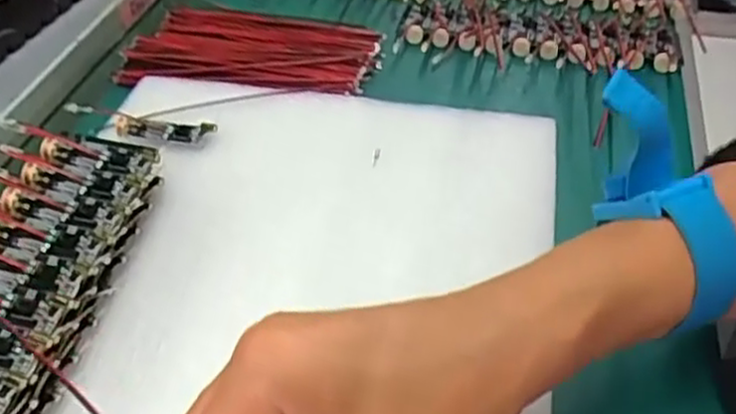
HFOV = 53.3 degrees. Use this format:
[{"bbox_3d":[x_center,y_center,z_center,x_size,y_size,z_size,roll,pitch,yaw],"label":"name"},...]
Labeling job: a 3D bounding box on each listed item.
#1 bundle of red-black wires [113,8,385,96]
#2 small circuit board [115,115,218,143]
[{"bbox_3d":[-0.065,-0.090,0.421,0.136,0.008,0.085,6,43,9],"label":"bundle of red-black wires"},{"bbox_3d":[-0.097,-0.037,0.350,0.047,0.006,0.014,6,43,9],"label":"small circuit board"}]

